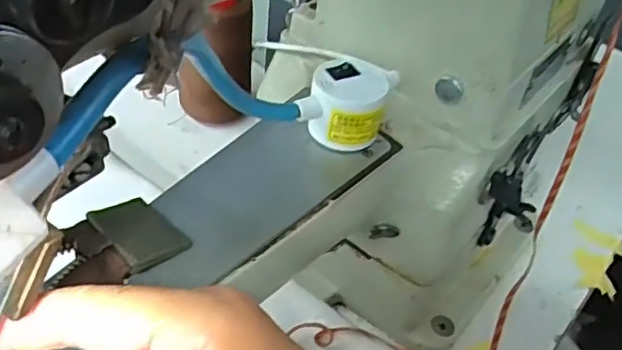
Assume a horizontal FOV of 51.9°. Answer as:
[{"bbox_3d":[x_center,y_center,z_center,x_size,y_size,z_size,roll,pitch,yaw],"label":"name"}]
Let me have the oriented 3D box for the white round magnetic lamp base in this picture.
[{"bbox_3d":[0.018,-0.032,0.310,0.038,0.033,0.039,3,44,-3],"label":"white round magnetic lamp base"}]

